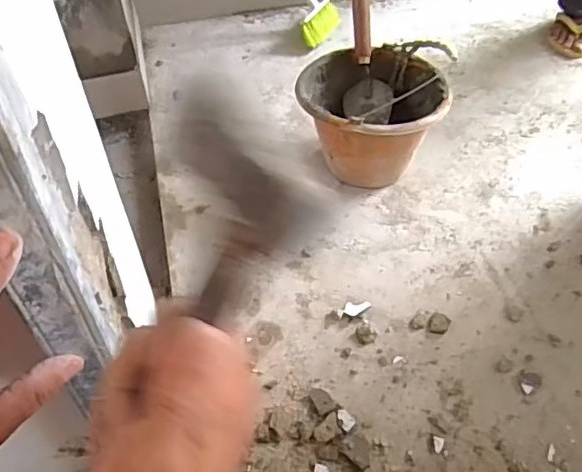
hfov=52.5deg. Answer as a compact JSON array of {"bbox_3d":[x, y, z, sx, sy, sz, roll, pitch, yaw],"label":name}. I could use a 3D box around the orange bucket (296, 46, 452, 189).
[{"bbox_3d":[0.139,-0.210,1.060,0.230,0.177,0.223,-1,49,1],"label":"orange bucket"}]

